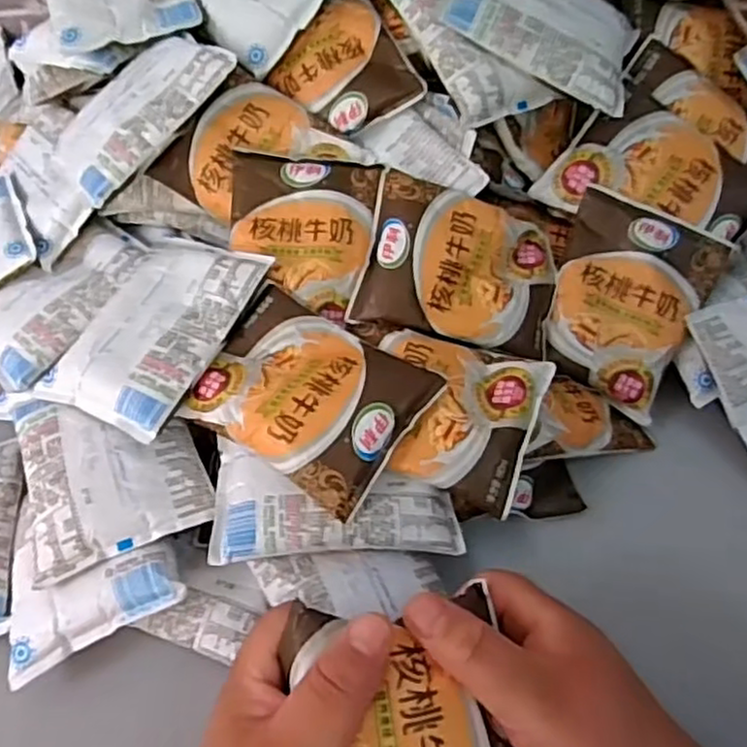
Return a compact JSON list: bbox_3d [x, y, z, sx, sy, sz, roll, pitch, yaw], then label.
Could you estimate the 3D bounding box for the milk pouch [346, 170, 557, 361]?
[{"bbox_3d":[0.056,-0.064,0.439,0.121,0.022,0.091,14,82,-9],"label":"milk pouch"}]

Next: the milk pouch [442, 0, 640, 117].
[{"bbox_3d":[0.110,-0.222,0.450,0.125,0.021,0.077,23,74,-7],"label":"milk pouch"}]

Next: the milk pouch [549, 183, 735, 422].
[{"bbox_3d":[0.159,-0.048,0.450,0.096,0.021,0.120,29,87,7],"label":"milk pouch"}]

